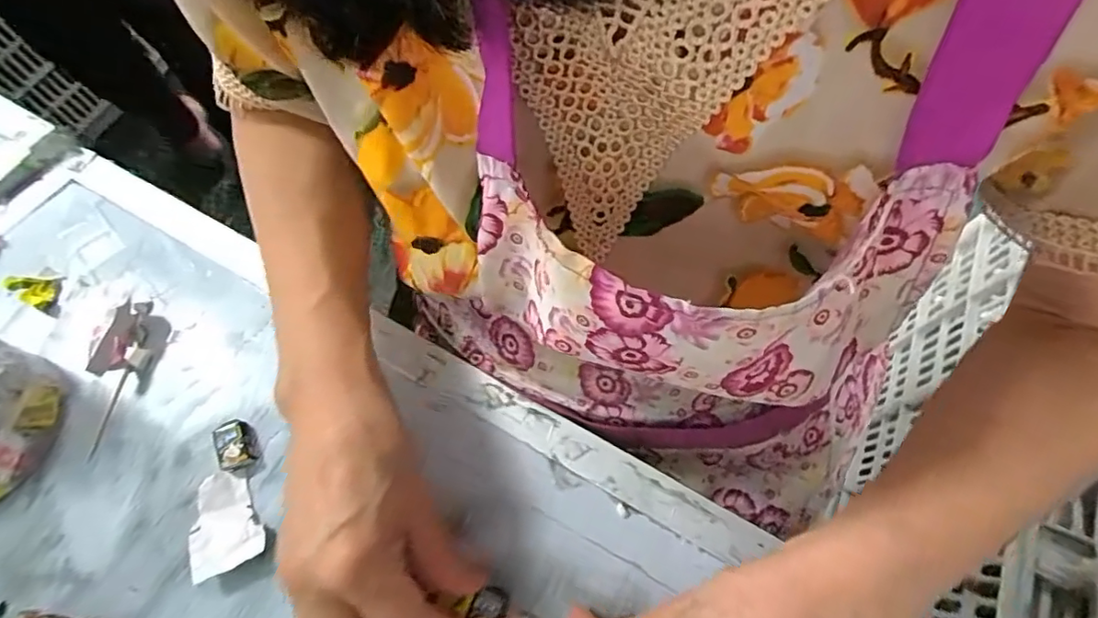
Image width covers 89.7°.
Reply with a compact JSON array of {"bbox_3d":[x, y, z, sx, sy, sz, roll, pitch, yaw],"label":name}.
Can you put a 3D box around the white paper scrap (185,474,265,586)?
[{"bbox_3d":[-0.180,0.116,0.302,0.035,0.009,0.052,-26,67,-10],"label":"white paper scrap"}]

